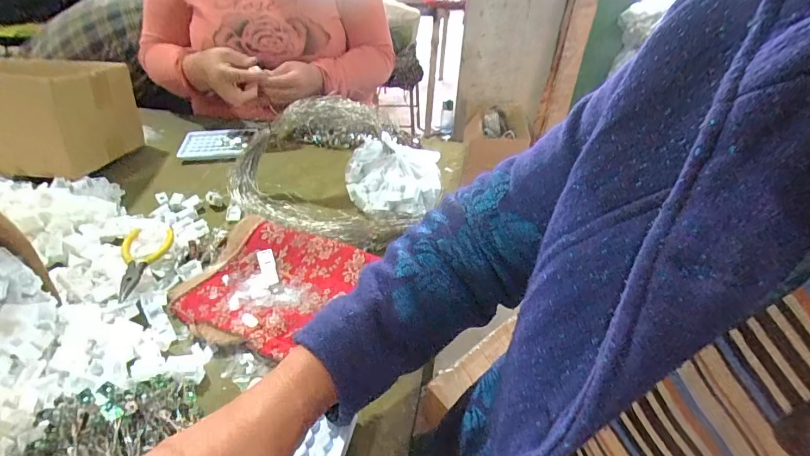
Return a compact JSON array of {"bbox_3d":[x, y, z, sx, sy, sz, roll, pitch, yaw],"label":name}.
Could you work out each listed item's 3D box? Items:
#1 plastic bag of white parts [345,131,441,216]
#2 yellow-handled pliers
[{"bbox_3d":[-0.019,-0.077,0.613,0.143,0.070,0.111,9,37,9],"label":"plastic bag of white parts"},{"bbox_3d":[-0.306,0.033,0.491,0.049,0.018,0.117,-10,39,-16],"label":"yellow-handled pliers"}]

